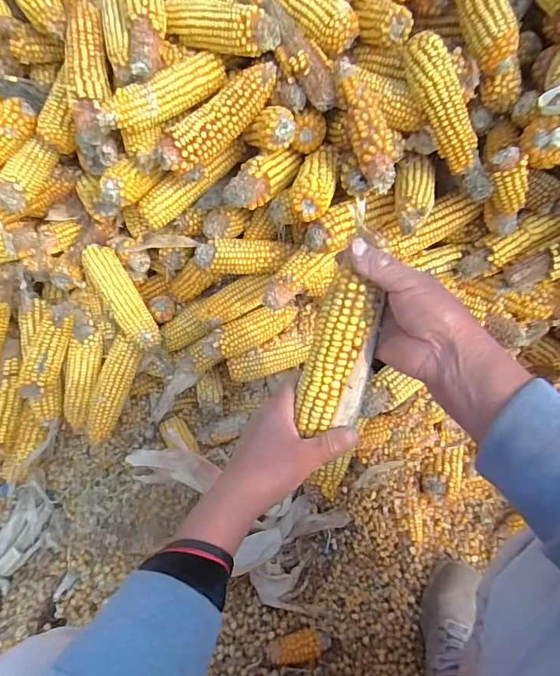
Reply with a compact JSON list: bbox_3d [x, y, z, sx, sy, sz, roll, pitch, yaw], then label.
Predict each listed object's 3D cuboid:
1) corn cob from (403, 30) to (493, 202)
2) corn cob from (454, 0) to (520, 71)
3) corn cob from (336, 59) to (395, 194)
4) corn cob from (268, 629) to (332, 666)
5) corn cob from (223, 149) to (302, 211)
[{"bbox_3d":[0.193,-0.242,0.487,0.051,0.040,0.189,-34,104,-21],"label":"corn cob"},{"bbox_3d":[0.229,-0.378,0.487,0.048,0.040,0.157,-10,81,-9],"label":"corn cob"},{"bbox_3d":[0.097,-0.245,0.497,0.043,0.031,0.158,-16,84,-12],"label":"corn cob"},{"bbox_3d":[0.026,0.401,0.569,0.079,0.034,0.032,-12,60,-10],"label":"corn cob"},{"bbox_3d":[-0.019,-0.204,0.557,0.126,0.041,0.042,-37,67,-22],"label":"corn cob"}]

